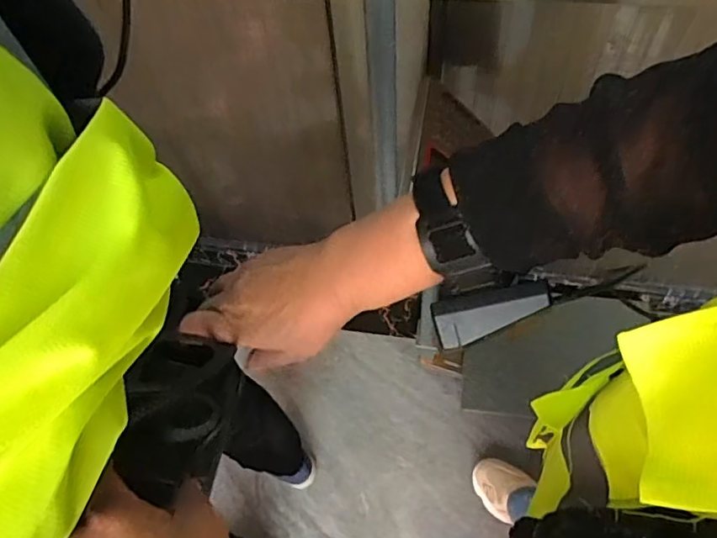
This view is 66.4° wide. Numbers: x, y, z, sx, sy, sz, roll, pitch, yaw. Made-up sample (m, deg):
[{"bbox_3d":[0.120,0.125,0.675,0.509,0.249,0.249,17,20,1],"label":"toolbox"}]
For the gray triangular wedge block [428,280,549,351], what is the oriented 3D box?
[{"bbox_3d":[0.078,0.023,0.324,0.067,0.013,0.028,-20,90,13],"label":"gray triangular wedge block"}]

